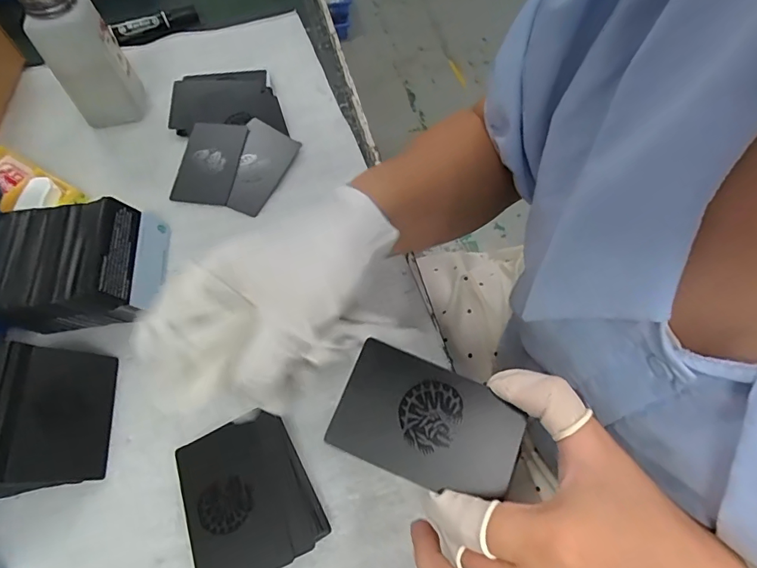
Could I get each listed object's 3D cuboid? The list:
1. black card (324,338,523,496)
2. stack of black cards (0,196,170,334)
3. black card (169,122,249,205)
[{"bbox_3d":[0.024,0.065,0.217,0.084,0.004,0.053,22,72,3],"label":"black card"},{"bbox_3d":[-0.227,-0.016,0.352,0.105,0.052,0.090,-13,61,-5],"label":"stack of black cards"},{"bbox_3d":[-0.158,-0.113,0.432,0.055,0.004,0.086,7,70,7],"label":"black card"}]

